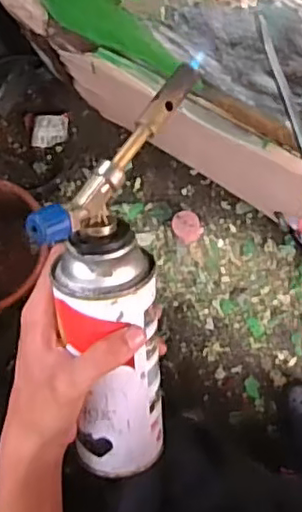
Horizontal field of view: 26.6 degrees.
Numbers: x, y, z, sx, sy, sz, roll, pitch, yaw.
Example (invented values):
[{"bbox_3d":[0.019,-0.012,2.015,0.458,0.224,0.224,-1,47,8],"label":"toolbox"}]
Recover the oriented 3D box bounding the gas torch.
[{"bbox_3d":[-0.018,0.024,0.409,0.082,0.098,0.275,1,109,4],"label":"gas torch"}]

